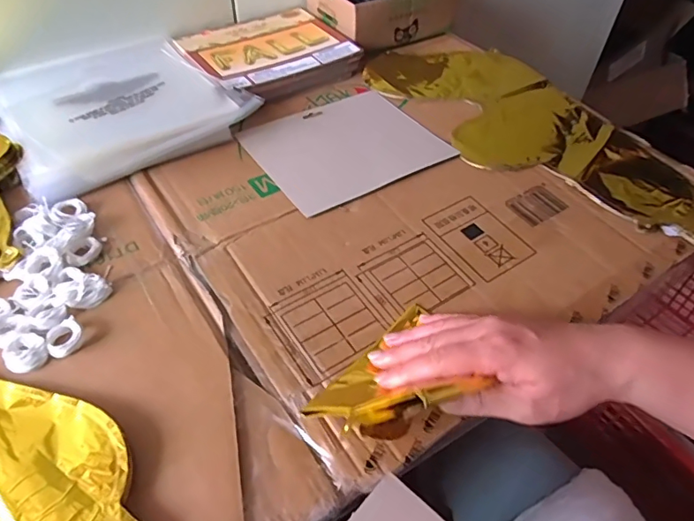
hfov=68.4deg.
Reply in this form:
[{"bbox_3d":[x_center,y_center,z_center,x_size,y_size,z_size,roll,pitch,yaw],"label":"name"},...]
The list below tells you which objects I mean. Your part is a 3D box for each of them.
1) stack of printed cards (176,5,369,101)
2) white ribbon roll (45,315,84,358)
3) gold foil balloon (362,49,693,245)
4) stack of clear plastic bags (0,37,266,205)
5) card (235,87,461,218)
[{"bbox_3d":[-0.101,-0.272,0.665,0.190,0.030,0.175,-28,56,-24],"label":"stack of printed cards"},{"bbox_3d":[-0.210,0.058,0.380,0.026,0.008,0.024,1,49,-1],"label":"white ribbon roll"},{"bbox_3d":[0.217,-0.159,0.593,0.204,0.009,0.432,-33,58,-27],"label":"gold foil balloon"},{"bbox_3d":[-0.256,-0.171,0.563,0.224,0.034,0.225,-32,58,-26],"label":"stack of clear plastic bags"},{"bbox_3d":[-0.005,-0.129,0.564,0.183,0.009,0.165,-26,53,-21],"label":"card"}]

